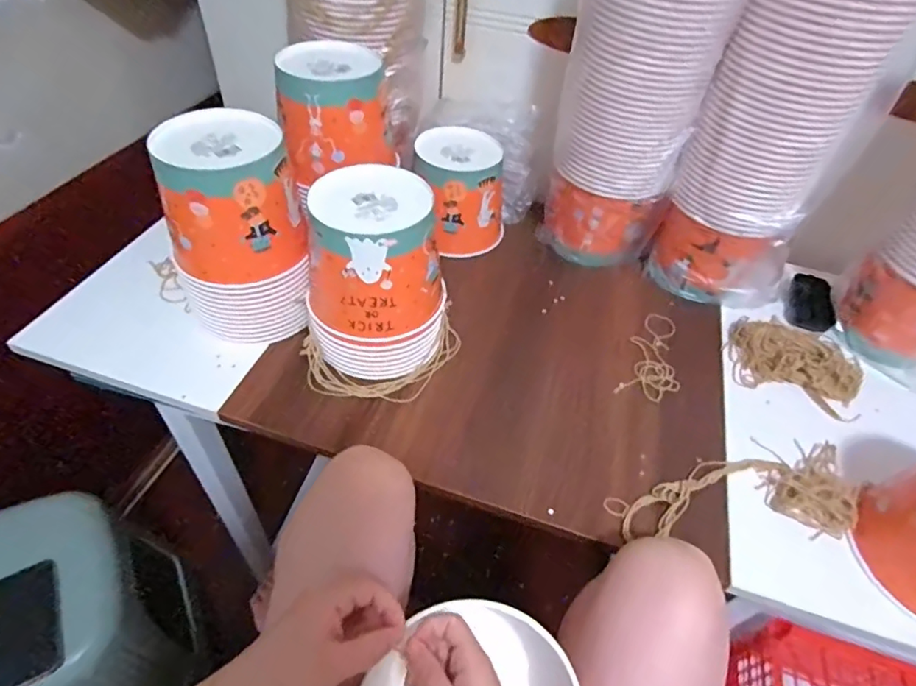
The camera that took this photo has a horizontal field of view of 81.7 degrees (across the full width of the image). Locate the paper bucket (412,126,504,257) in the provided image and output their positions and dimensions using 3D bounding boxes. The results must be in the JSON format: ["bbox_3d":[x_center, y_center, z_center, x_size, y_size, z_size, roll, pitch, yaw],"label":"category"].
[{"bbox_3d":[0.009,-0.224,0.788,0.131,0.130,0.131,3,48,-3],"label":"paper bucket"}]

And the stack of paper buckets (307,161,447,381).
[{"bbox_3d":[-0.089,-0.070,0.605,0.145,0.203,0.137,3,48,-3],"label":"stack of paper buckets"}]

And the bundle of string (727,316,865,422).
[{"bbox_3d":[0.427,0.026,0.671,0.164,0.042,0.111,30,52,21],"label":"bundle of string"}]

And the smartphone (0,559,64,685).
[{"bbox_3d":[-0.556,0.361,0.682,0.072,0.007,0.158,-20,45,-27],"label":"smartphone"}]

